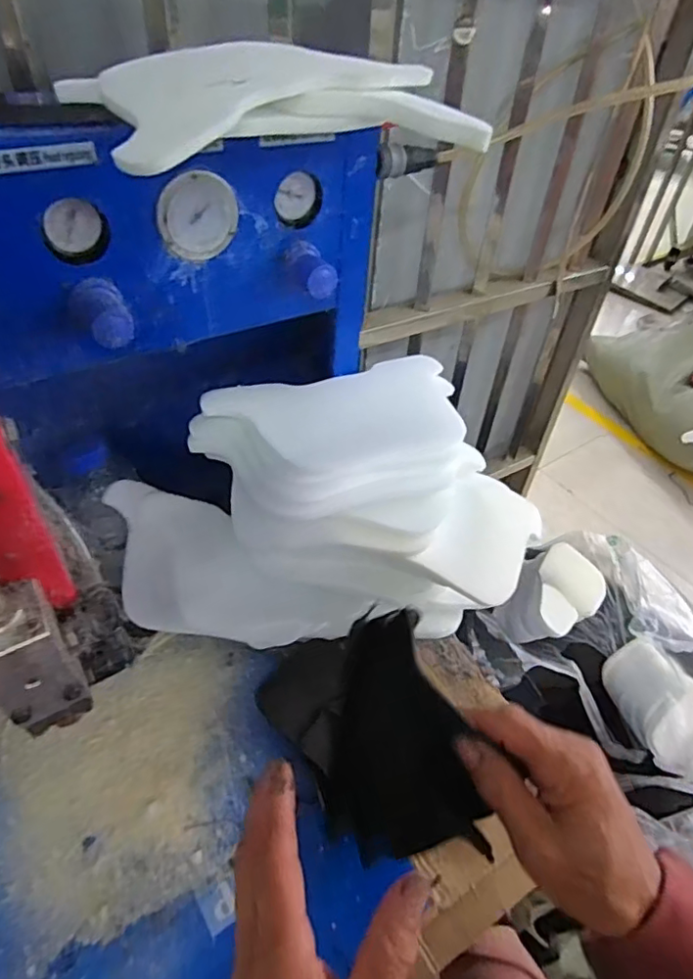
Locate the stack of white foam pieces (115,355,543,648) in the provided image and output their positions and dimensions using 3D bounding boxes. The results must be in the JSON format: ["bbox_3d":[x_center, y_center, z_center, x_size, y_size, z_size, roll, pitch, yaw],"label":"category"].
[{"bbox_3d":[-0.010,0.035,0.553,0.373,0.181,0.253,-17,49,-22],"label":"stack of white foam pieces"}]

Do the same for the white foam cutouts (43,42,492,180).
[{"bbox_3d":[-0.043,-0.246,0.366,0.228,0.041,0.135,-18,50,-23],"label":"white foam cutouts"}]

